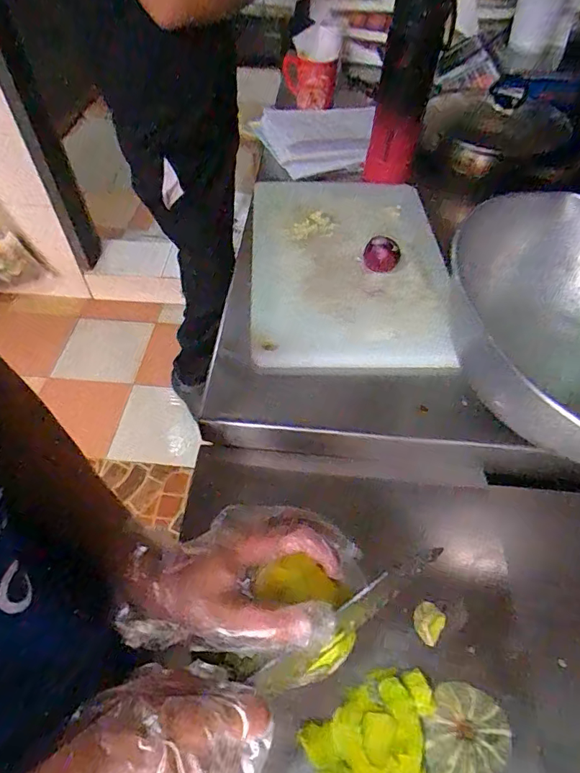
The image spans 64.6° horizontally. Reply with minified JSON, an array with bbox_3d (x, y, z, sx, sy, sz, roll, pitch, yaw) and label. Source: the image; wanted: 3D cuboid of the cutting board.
[{"bbox_3d":[0.071,-0.168,0.595,0.236,0.030,0.360,-1,55,0],"label":"cutting board"}]

